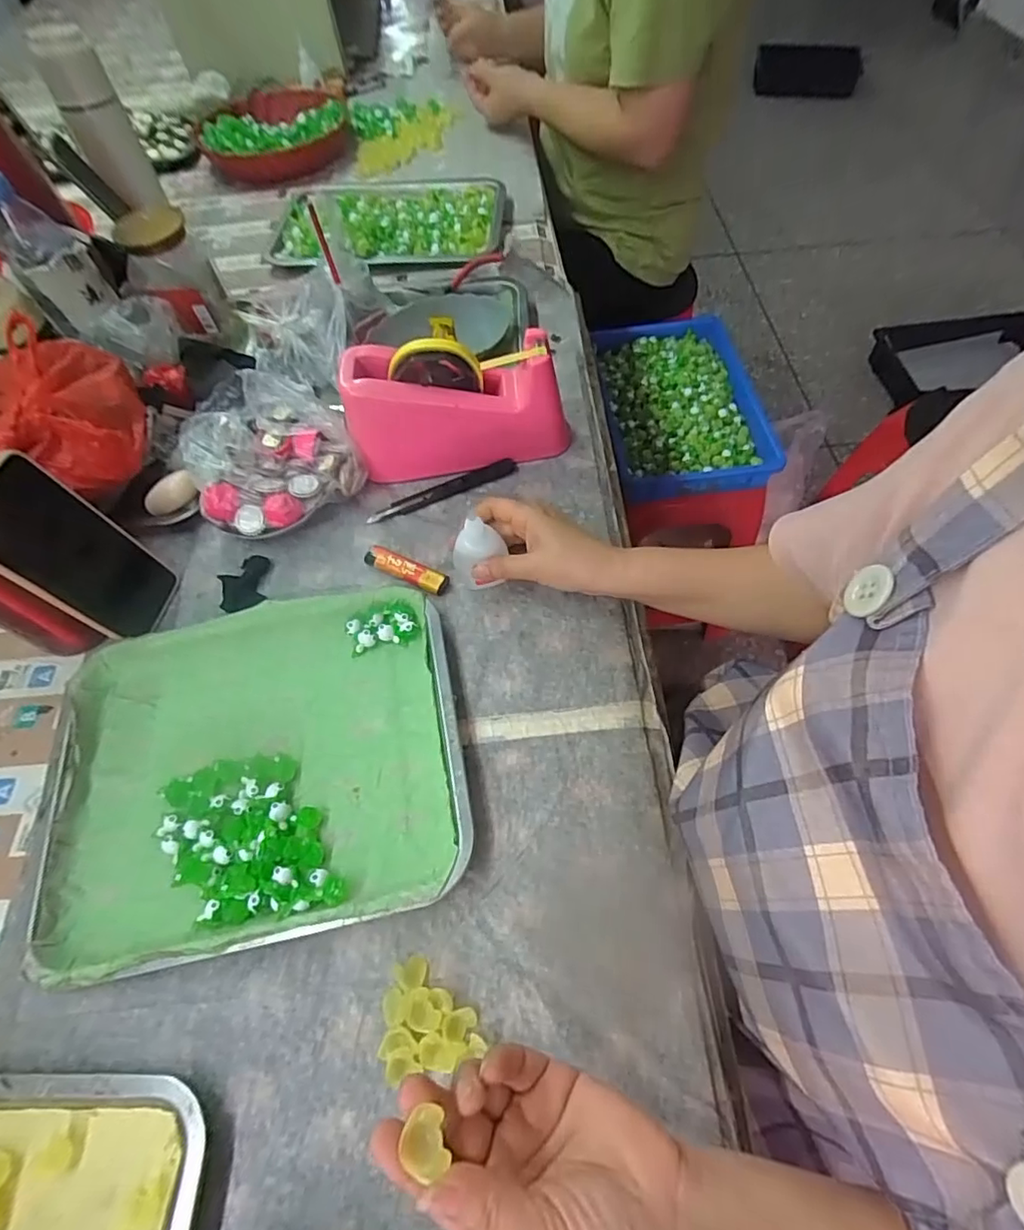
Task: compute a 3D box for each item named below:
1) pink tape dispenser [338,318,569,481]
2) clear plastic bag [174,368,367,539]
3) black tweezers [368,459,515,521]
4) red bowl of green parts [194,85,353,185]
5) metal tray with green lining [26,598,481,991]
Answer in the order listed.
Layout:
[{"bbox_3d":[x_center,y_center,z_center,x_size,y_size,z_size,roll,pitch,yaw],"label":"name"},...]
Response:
[{"bbox_3d":[-0.050,-0.195,0.519,0.193,0.122,0.062,-5,61,1],"label":"pink tape dispenser"},{"bbox_3d":[-0.226,-0.147,0.529,0.144,0.081,0.139,-31,63,-13],"label":"clear plastic bag"},{"bbox_3d":[-0.067,-0.121,0.543,0.148,0.011,0.021,-21,62,-8],"label":"black tweezers"},{"bbox_3d":[-0.379,-0.786,0.913,0.224,0.051,0.228,-2,61,3],"label":"red bowl of green parts"},{"bbox_3d":[-0.187,0.107,0.419,0.294,0.022,0.241,-11,61,-3],"label":"metal tray with green lining"}]

